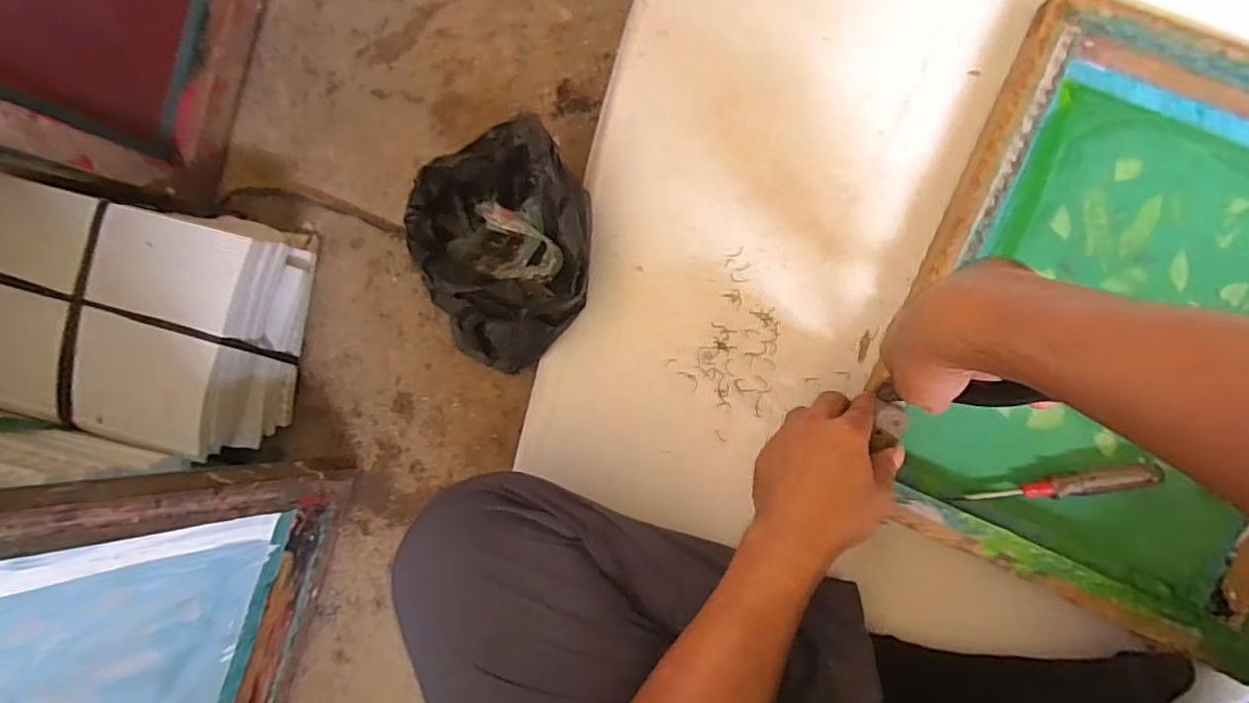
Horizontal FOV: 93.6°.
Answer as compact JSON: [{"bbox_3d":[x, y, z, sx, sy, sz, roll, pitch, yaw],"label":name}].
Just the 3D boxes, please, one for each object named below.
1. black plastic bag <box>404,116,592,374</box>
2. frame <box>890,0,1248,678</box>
[{"bbox_3d":[-0.100,-0.083,0.522,0.139,0.123,0.184,-10,89,4],"label":"black plastic bag"},{"bbox_3d":[0.421,-0.023,0.482,0.344,0.062,0.454,24,91,3],"label":"frame"}]

